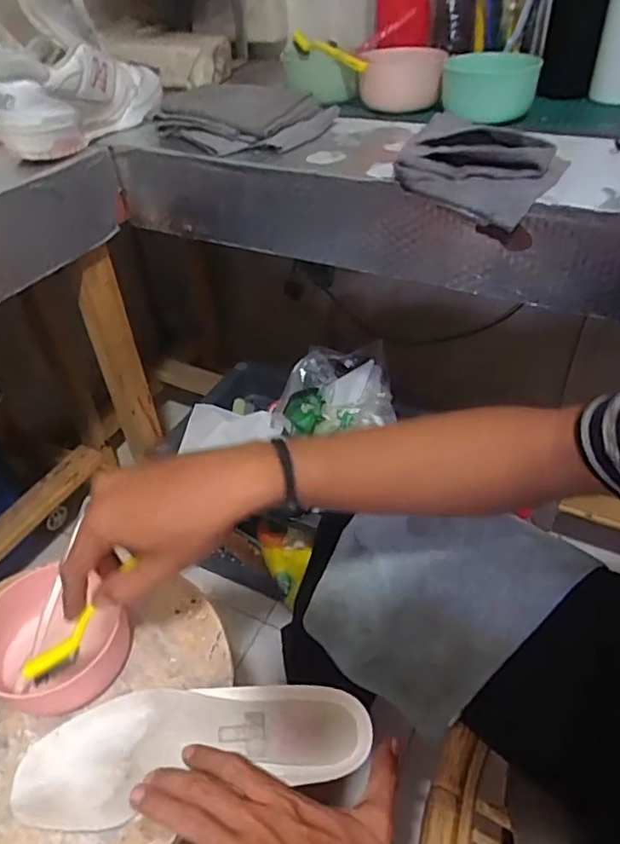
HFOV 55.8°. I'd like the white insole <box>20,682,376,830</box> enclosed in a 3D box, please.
[{"bbox_3d":[-0.082,0.237,0.434,0.250,0.018,0.079,-5,42,-8],"label":"white insole"}]

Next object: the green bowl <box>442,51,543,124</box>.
[{"bbox_3d":[0.202,-0.375,0.659,0.101,0.056,0.086,9,43,14],"label":"green bowl"}]

